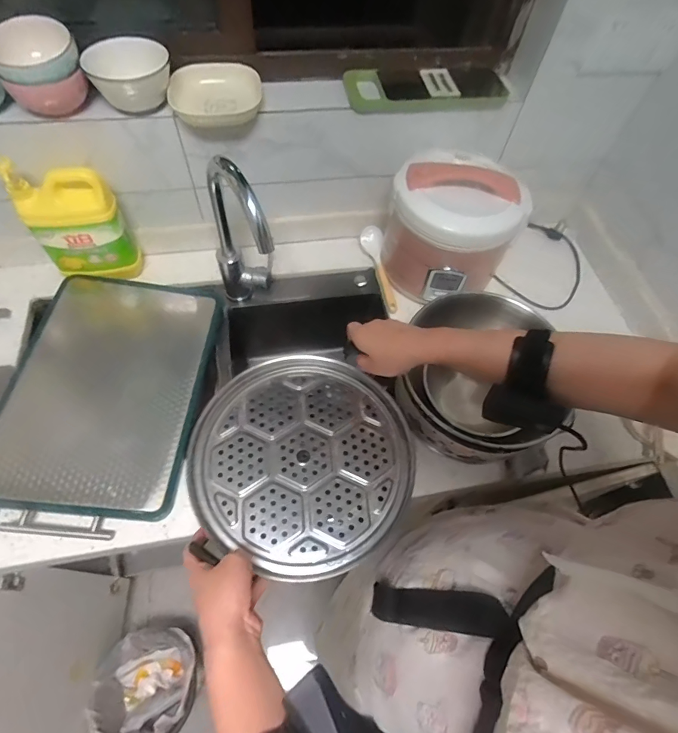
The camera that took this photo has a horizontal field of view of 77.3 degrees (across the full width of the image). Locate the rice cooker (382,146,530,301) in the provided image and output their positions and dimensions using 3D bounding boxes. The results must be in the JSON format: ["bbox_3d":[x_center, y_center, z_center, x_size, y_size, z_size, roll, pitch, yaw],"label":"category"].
[{"bbox_3d":[0.209,-0.263,0.800,0.221,0.214,0.202,34,64,14],"label":"rice cooker"}]

